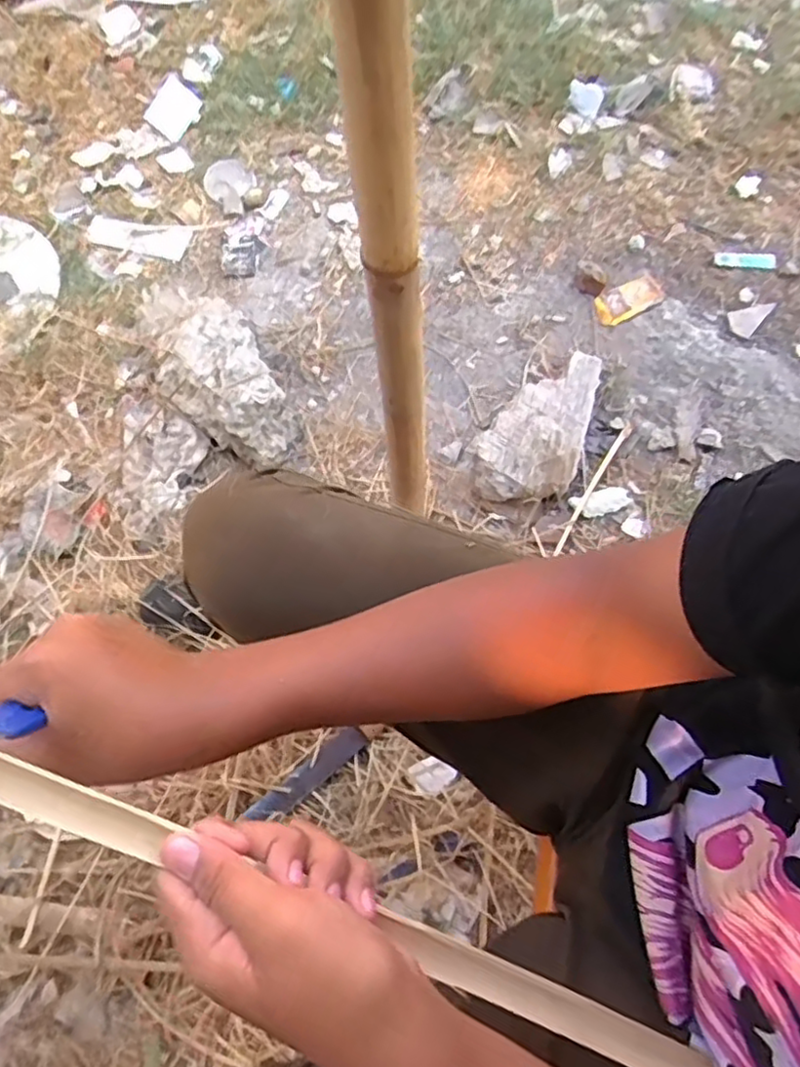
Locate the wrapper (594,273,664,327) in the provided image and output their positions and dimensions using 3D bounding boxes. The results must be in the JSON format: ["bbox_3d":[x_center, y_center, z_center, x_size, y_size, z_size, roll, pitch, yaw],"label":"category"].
[{"bbox_3d":[0.380,-0.385,1.090,0.125,0.018,0.073,-29,59,-1],"label":"wrapper"}]

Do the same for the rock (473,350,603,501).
[{"bbox_3d":[0.214,-0.147,0.951,0.125,0.078,0.263,33,71,17],"label":"rock"}]

